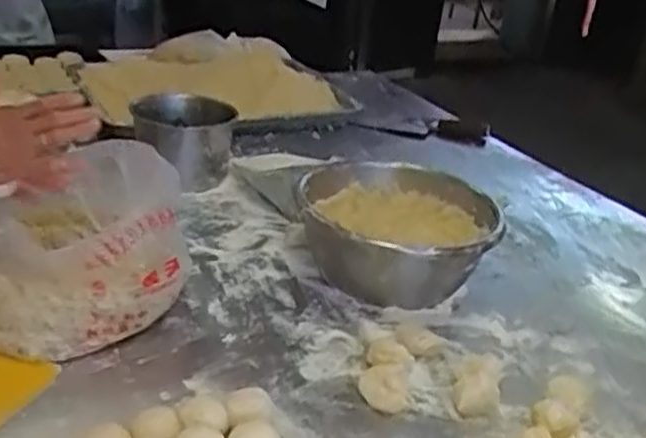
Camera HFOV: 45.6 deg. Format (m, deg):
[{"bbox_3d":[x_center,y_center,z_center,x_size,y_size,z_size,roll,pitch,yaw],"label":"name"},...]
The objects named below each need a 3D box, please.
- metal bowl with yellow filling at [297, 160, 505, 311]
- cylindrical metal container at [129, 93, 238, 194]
[{"bbox_3d":[0.098,0.027,0.953,0.235,0.112,0.211,2,25,-13],"label":"metal bowl with yellow filling"},{"bbox_3d":[-0.200,-0.103,1.116,0.139,0.113,0.166,0,26,-17],"label":"cylindrical metal container"}]

